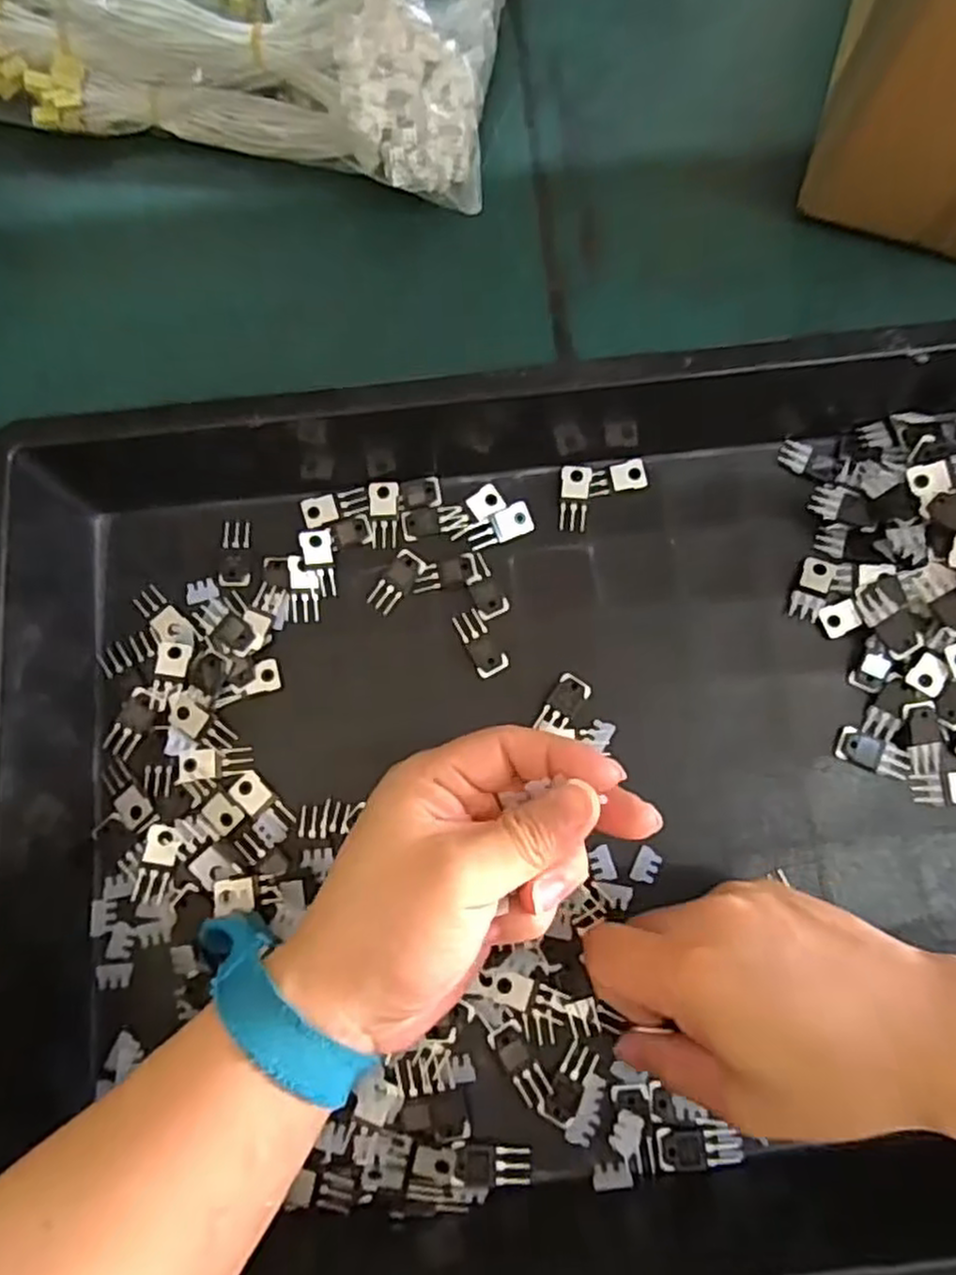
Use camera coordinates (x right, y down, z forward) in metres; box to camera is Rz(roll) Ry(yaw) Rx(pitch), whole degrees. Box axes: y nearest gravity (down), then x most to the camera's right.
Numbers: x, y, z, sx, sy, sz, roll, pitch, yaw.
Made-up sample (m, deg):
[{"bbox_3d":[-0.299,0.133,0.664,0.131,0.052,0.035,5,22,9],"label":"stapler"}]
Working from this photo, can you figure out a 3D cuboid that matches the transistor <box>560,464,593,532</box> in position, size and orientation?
[{"bbox_3d":[0.051,-0.074,0.382,0.015,0.004,0.035,5,88,3],"label":"transistor"}]

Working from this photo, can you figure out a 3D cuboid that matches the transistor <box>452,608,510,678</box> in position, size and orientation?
[{"bbox_3d":[0.001,0.003,0.367,0.015,0.004,0.035,-29,76,-6],"label":"transistor"}]

